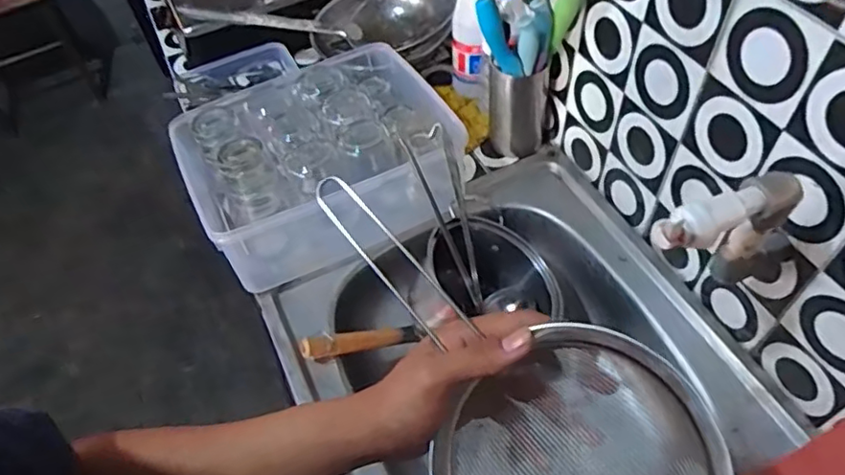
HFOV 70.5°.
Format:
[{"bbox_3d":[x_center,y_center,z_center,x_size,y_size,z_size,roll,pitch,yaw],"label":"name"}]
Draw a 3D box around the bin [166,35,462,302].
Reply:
[{"bbox_3d":[-0.144,-0.116,0.871,0.359,0.134,0.296,-26,55,-14],"label":"bin"}]

